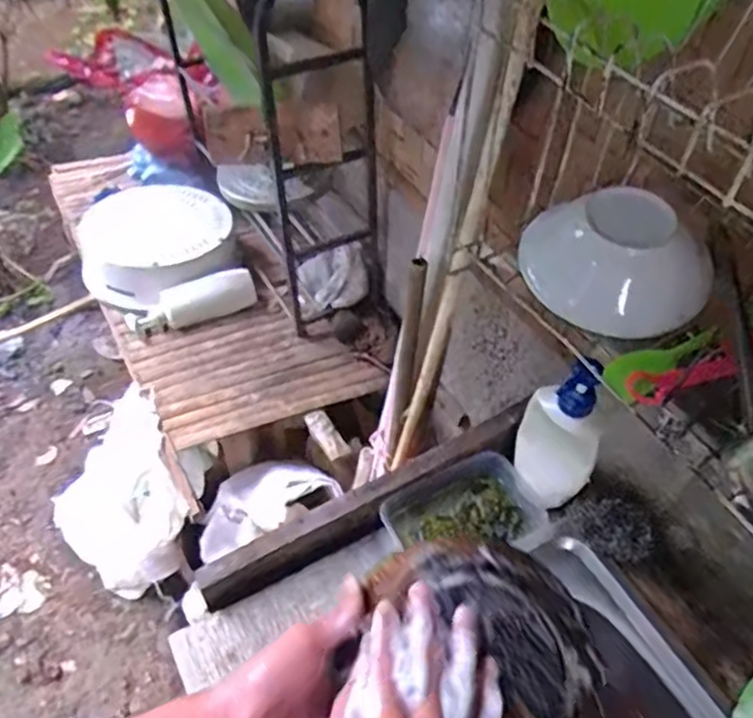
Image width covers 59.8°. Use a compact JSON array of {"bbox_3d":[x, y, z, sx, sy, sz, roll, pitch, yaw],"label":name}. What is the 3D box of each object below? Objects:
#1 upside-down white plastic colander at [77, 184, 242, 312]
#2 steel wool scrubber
[{"bbox_3d":[-0.465,-0.255,1.382,0.307,0.119,0.334,-17,52,-18],"label":"upside-down white plastic colander"},{"bbox_3d":[0.269,0.187,0.739,0.055,0.053,0.085,-35,59,-29],"label":"steel wool scrubber"}]

